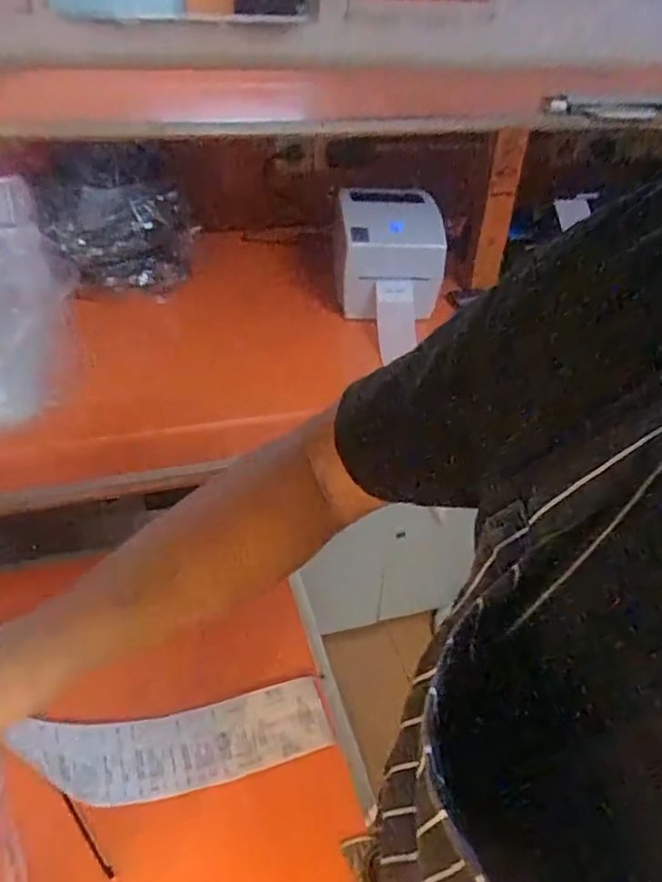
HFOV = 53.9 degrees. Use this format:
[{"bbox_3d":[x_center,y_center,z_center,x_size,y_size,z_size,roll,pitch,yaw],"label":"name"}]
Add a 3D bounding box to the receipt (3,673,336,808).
[{"bbox_3d":[-0.141,0.285,0.621,0.284,0.037,0.079,1,36,-25],"label":"receipt"}]

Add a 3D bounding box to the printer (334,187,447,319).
[{"bbox_3d":[0.096,-0.340,1.174,0.178,0.162,0.198,-3,39,-9],"label":"printer"}]

